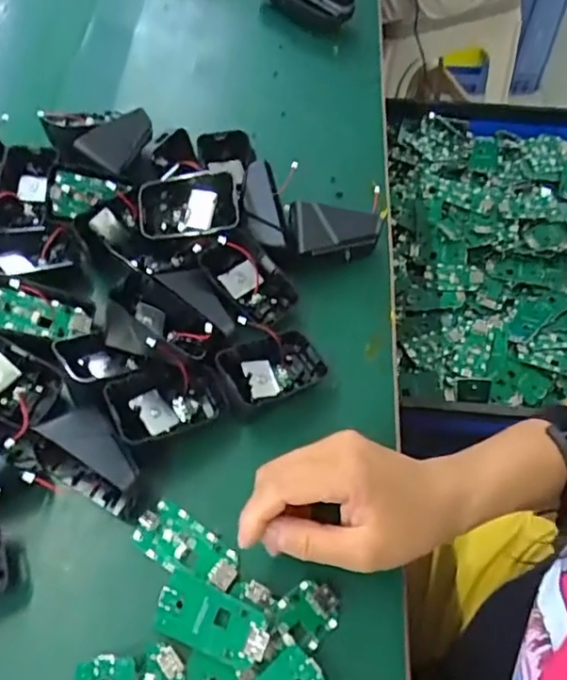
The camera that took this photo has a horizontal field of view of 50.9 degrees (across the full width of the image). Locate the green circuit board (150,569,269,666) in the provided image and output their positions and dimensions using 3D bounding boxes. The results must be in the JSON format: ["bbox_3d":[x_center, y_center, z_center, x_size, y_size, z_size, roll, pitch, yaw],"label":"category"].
[{"bbox_3d":[-0.038,0.149,0.317,0.062,0.004,0.031,13,73,20],"label":"green circuit board"}]

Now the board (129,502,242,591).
[{"bbox_3d":[-0.056,0.119,0.343,0.064,0.004,0.030,28,62,17],"label":"board"}]

